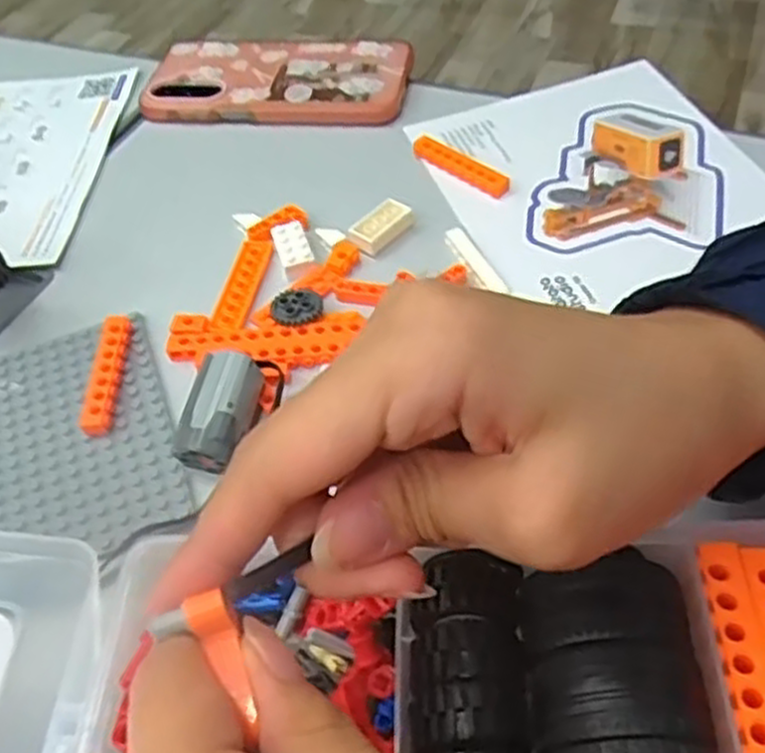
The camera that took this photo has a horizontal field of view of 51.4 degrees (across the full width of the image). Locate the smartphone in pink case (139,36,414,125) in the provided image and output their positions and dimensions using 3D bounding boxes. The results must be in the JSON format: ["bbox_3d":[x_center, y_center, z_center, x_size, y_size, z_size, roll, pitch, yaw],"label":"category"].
[{"bbox_3d":[-0.067,-0.196,0.520,0.167,0.014,0.083,2,51,7],"label":"smartphone in pink case"}]

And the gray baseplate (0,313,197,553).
[{"bbox_3d":[-0.155,0.030,0.344,0.127,0.004,0.123,-20,52,-10],"label":"gray baseplate"}]

